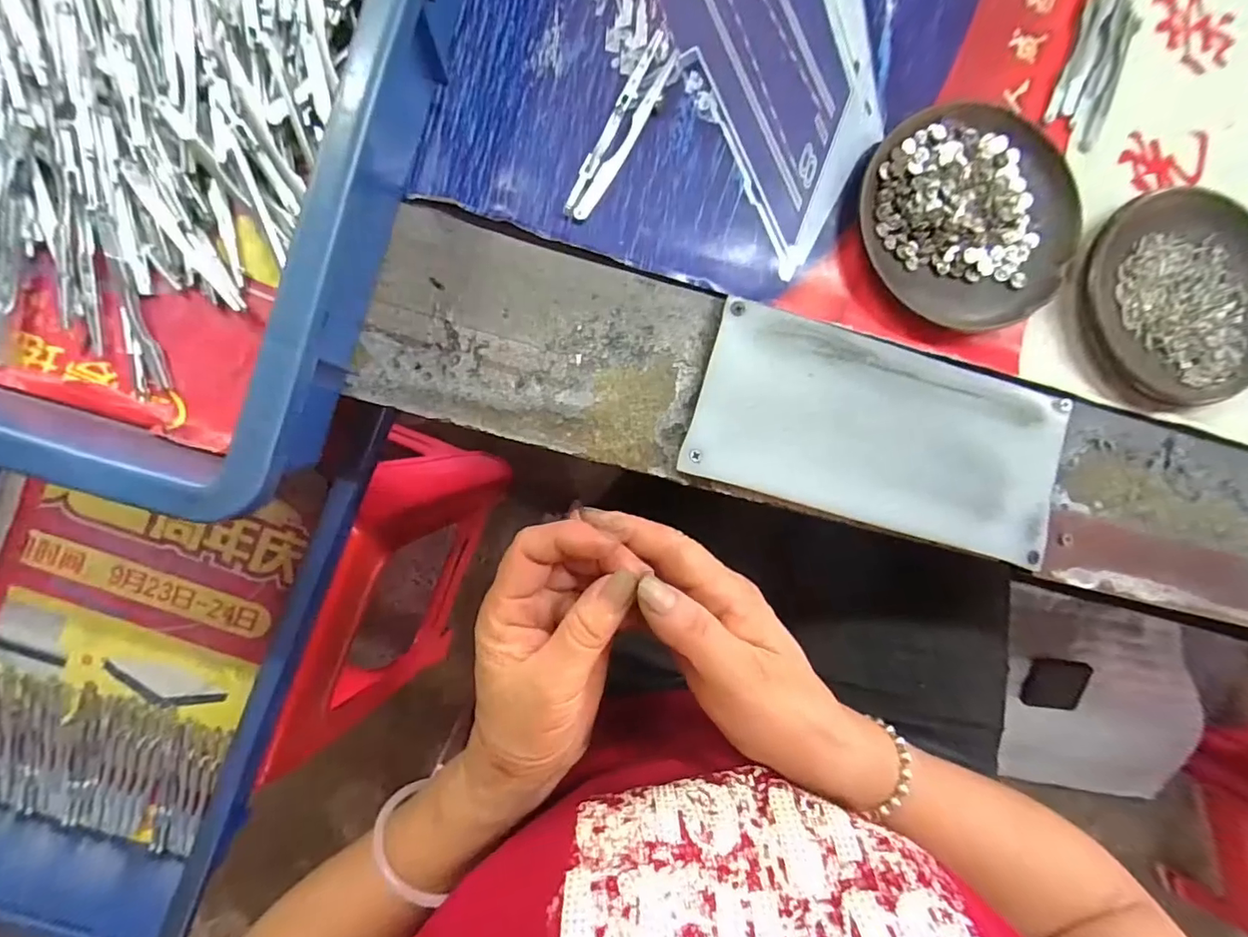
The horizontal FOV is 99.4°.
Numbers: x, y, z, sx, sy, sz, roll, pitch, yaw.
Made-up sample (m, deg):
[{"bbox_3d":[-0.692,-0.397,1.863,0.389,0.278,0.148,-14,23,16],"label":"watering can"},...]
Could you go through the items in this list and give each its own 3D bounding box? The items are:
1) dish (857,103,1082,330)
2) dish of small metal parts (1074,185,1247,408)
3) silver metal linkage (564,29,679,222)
[{"bbox_3d":[0.183,-0.134,0.280,0.116,0.018,0.110,0,90,-5],"label":"dish"},{"bbox_3d":[0.304,-0.092,0.288,0.118,0.014,0.111,0,90,-5],"label":"dish of small metal parts"},{"bbox_3d":[-0.001,-0.173,0.271,0.017,0.008,0.103,28,88,-4],"label":"silver metal linkage"}]

